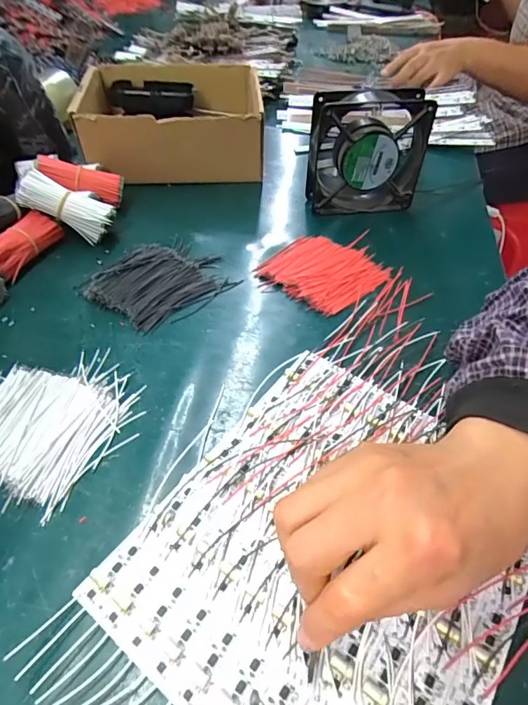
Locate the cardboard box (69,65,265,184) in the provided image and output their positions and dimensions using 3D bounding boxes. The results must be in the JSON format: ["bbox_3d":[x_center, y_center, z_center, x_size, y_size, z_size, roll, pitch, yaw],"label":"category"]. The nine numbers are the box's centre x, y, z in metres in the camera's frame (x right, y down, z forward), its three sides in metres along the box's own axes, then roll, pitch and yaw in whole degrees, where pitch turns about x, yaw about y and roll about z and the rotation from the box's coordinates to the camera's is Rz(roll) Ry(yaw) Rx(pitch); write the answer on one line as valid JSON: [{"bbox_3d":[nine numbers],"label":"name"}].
[{"bbox_3d":[-0.118,-0.299,0.578,0.212,0.088,0.179,-5,47,-7],"label":"cardboard box"}]

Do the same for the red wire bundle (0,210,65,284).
[{"bbox_3d":[-0.240,-0.104,0.437,0.028,0.035,0.090,20,49,16],"label":"red wire bundle"}]

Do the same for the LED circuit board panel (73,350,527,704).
[{"bbox_3d":[0.042,0.106,0.263,0.195,0.009,0.226,28,52,23],"label":"LED circuit board panel"}]

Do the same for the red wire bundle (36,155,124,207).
[{"bbox_3d":[-0.202,-0.194,0.491,0.087,0.022,0.026,13,42,-23],"label":"red wire bundle"}]

